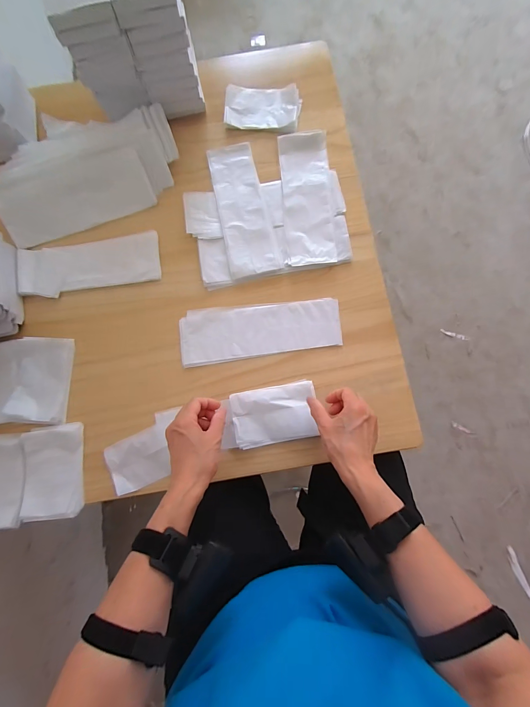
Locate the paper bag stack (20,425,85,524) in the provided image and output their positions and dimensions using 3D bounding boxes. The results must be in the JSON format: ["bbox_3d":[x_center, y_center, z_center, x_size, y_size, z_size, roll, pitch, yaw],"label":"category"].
[{"bbox_3d":[-0.313,0.174,0.470,0.078,0.023,0.129,-5,81,2],"label":"paper bag stack"}]

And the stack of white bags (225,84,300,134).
[{"bbox_3d":[-0.005,-0.442,0.576,0.133,0.016,0.079,4,81,3],"label":"stack of white bags"}]

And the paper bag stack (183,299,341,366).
[{"bbox_3d":[-0.008,-0.037,0.512,0.253,0.007,0.087,-6,81,2],"label":"paper bag stack"}]

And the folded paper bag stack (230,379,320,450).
[{"bbox_3d":[0.015,0.093,0.482,0.124,0.009,0.084,-11,83,1],"label":"folded paper bag stack"}]

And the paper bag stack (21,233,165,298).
[{"bbox_3d":[-0.293,-0.147,0.530,0.227,0.013,0.083,-6,81,2],"label":"paper bag stack"}]

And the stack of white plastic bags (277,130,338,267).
[{"bbox_3d":[0.072,-0.266,0.542,0.083,0.011,0.240,-4,81,2],"label":"stack of white plastic bags"}]

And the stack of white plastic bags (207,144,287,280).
[{"bbox_3d":[-0.038,-0.246,0.537,0.085,0.008,0.237,-13,81,1],"label":"stack of white plastic bags"}]

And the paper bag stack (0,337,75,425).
[{"bbox_3d":[-0.421,0.047,0.491,0.222,0.033,0.132,-5,81,2],"label":"paper bag stack"}]

